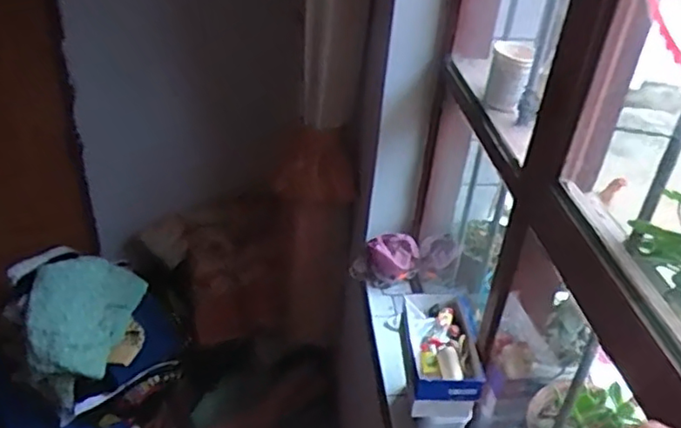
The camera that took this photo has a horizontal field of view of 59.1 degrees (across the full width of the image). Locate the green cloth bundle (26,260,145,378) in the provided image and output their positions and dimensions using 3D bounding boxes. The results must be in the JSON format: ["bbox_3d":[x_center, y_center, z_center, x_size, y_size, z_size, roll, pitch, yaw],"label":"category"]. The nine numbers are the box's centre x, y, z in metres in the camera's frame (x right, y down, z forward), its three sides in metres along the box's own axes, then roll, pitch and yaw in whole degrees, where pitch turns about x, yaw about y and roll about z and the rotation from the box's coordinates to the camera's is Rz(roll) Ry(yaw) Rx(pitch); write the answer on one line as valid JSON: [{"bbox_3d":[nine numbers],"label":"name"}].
[{"bbox_3d":[-0.651,0.262,1.530,0.268,0.078,0.280,14,56,-23],"label":"green cloth bundle"}]

